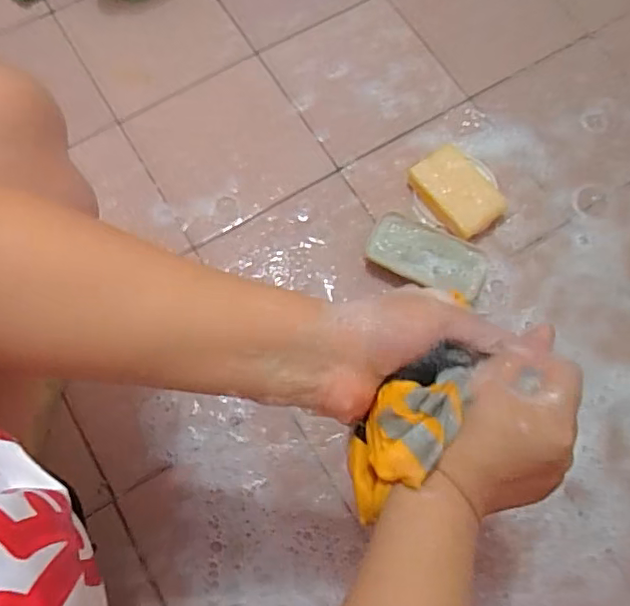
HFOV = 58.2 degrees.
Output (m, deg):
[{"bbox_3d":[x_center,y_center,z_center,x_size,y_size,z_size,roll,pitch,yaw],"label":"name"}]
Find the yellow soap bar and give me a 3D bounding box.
[{"bbox_3d":[0.163,-0.127,0.655,0.070,0.033,0.102,-36,77,-10],"label":"yellow soap bar"}]

